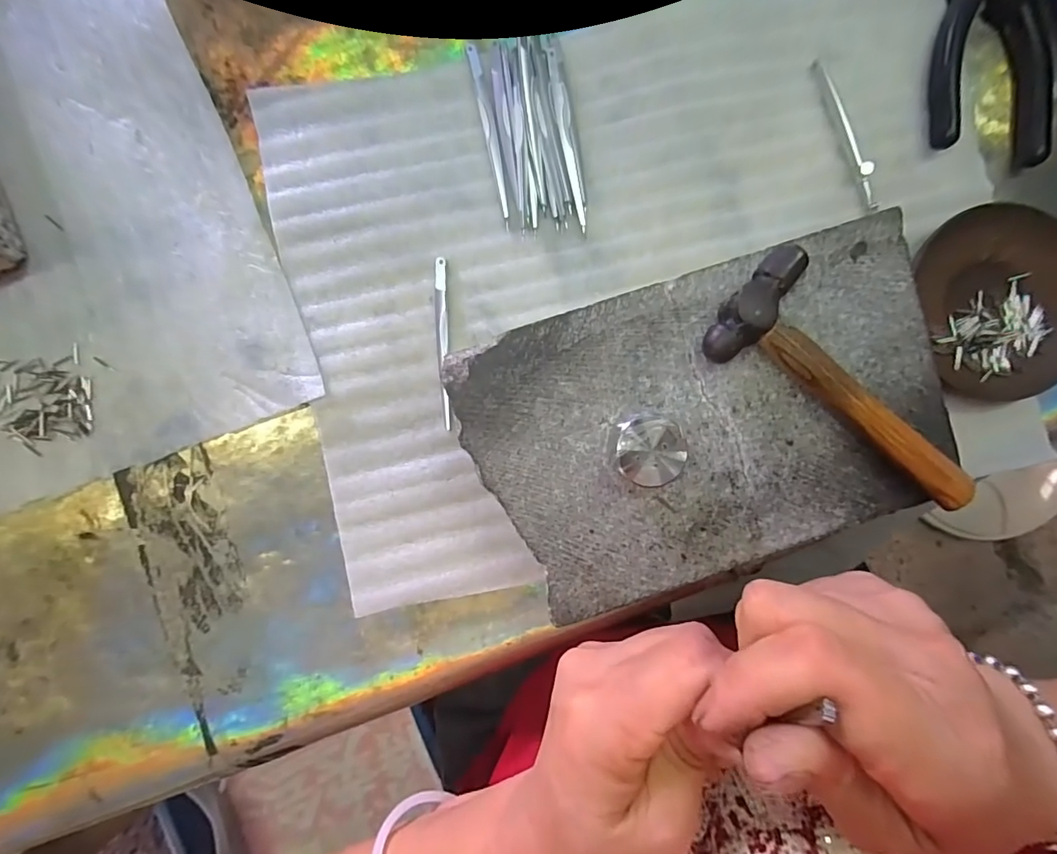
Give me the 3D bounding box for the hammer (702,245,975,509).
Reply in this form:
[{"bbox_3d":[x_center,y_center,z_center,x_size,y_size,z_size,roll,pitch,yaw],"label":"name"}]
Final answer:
[{"bbox_3d":[0.162,-0.020,0.243,0.152,0.022,0.060,36,90,-2],"label":"hammer"}]

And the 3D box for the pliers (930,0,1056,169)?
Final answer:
[{"bbox_3d":[0.292,-0.245,0.302,0.075,0.013,0.153,9,91,-2],"label":"pliers"}]

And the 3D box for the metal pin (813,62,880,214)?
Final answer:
[{"bbox_3d":[0.197,-0.181,0.303,0.007,0.007,0.097,-24,92,-1],"label":"metal pin"}]

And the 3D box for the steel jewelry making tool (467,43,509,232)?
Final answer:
[{"bbox_3d":[-0.023,-0.175,0.297,0.006,0.004,0.110,-11,91,-2],"label":"steel jewelry making tool"}]

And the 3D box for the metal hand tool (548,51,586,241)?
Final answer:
[{"bbox_3d":[0.023,-0.172,0.297,0.010,0.006,0.109,-10,91,-2],"label":"metal hand tool"}]

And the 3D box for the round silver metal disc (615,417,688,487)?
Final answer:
[{"bbox_3d":[0.057,0.011,0.240,0.031,0.021,0.031,0,91,-2],"label":"round silver metal disc"}]

